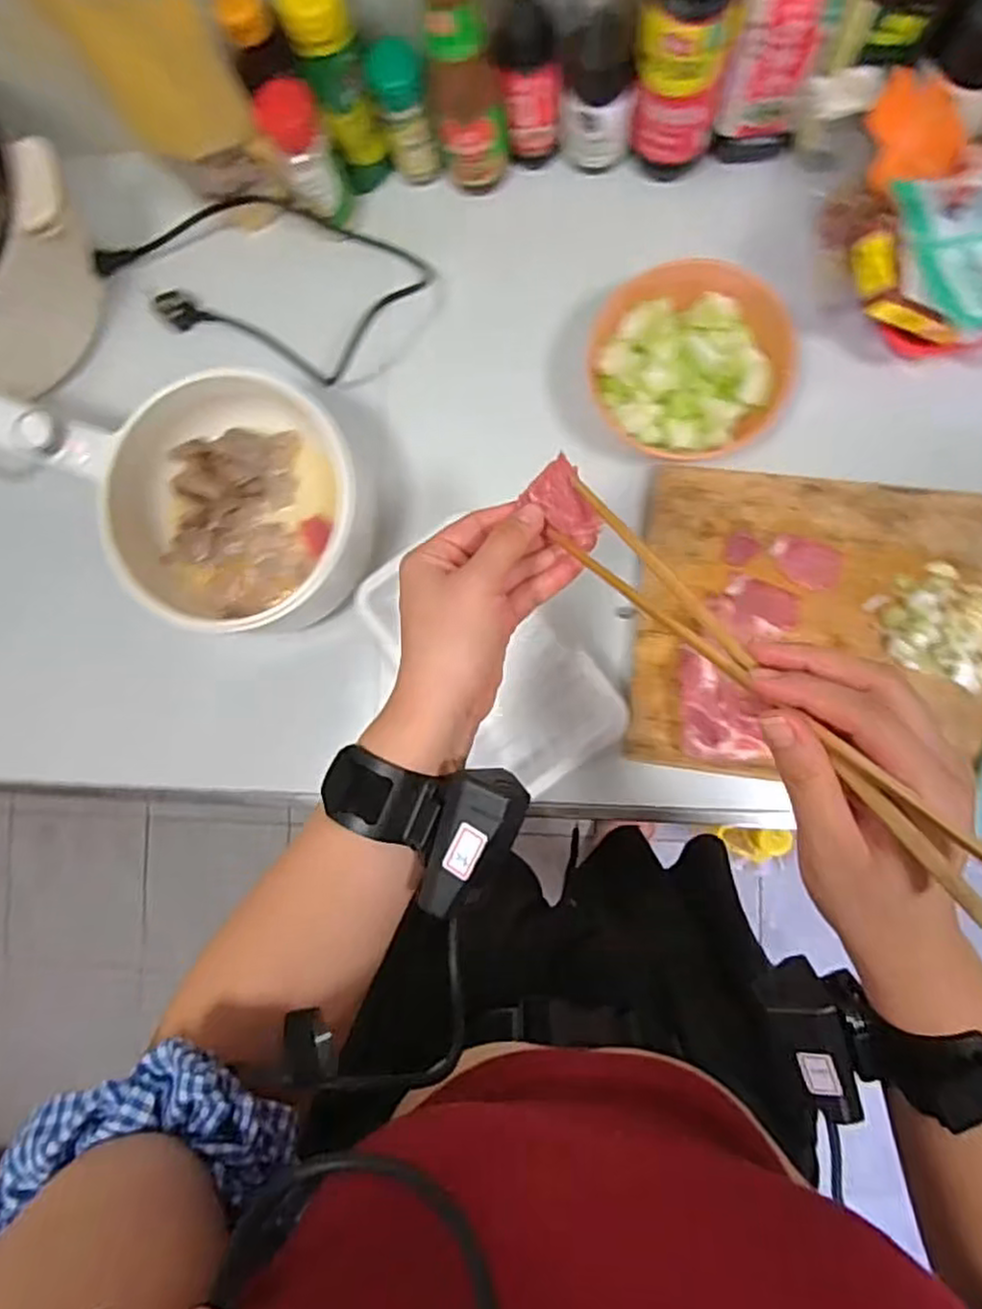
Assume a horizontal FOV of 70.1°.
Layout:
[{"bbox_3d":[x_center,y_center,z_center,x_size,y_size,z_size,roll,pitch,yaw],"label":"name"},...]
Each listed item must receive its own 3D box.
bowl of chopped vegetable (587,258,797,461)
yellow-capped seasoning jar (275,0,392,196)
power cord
[{"bbox_3d":[0.149,-0.217,0.536,0.142,0.063,0.126,-2,87,5],"label":"bowl of chopped vegetable"},{"bbox_3d":[-0.113,-0.431,0.532,0.046,0.155,0.058,-17,86,5],"label":"yellow-capped seasoning jar"},{"bbox_3d":[-0.195,-0.332,0.602,0.276,0.071,0.137,24,90,6],"label":"power cord"}]

